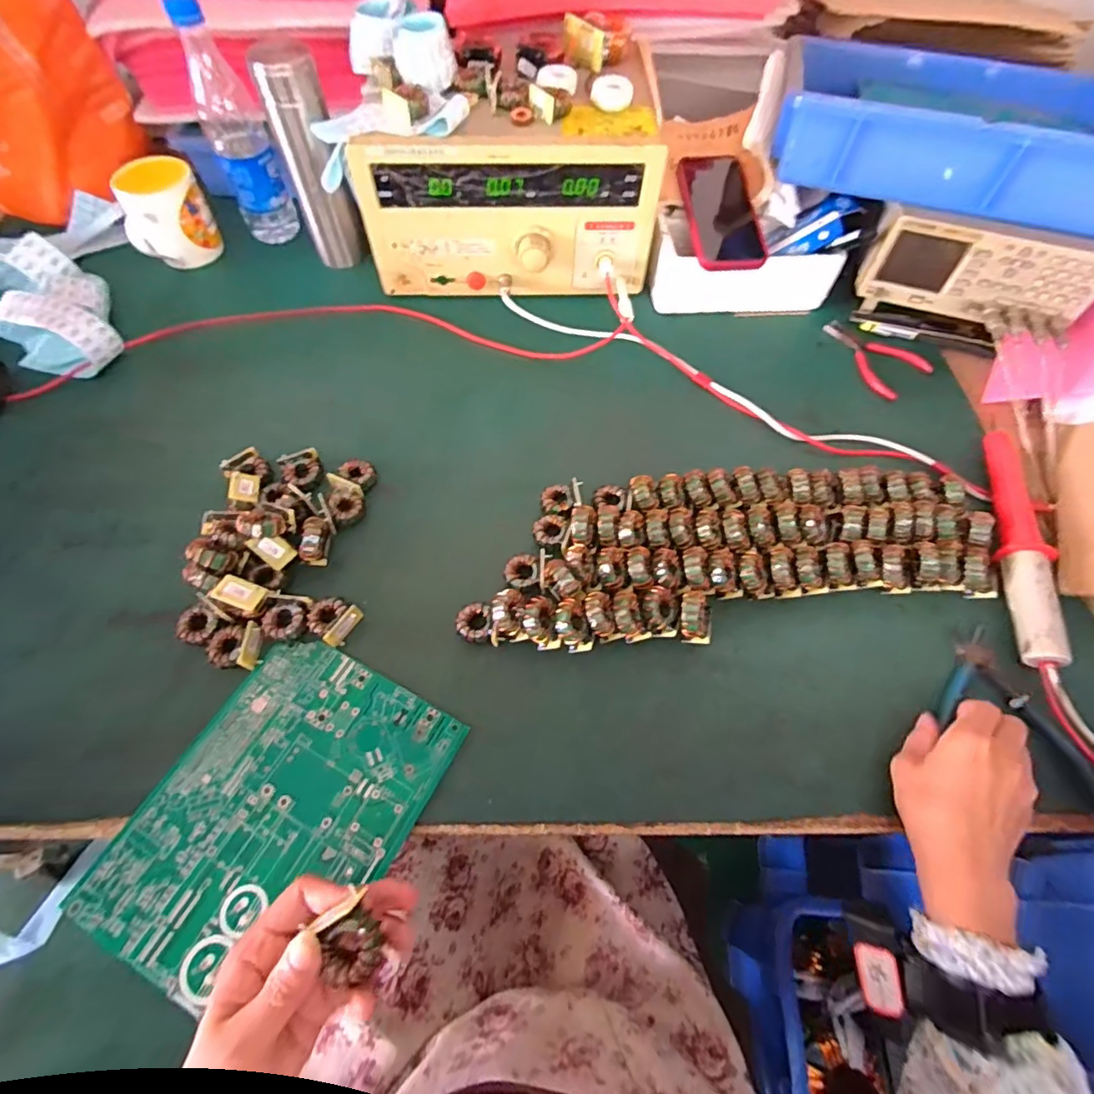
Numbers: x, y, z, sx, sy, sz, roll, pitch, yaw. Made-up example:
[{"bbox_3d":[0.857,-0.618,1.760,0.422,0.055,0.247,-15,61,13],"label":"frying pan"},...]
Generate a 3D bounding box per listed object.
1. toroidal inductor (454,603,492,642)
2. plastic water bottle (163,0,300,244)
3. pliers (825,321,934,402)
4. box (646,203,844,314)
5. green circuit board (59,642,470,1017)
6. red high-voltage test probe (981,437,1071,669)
[{"bbox_3d":[-0.062,0.066,0.451,0.030,0.022,0.034,-11,62,-7],"label":"toroidal inductor"},{"bbox_3d":[-0.363,-0.483,0.621,0.064,0.227,0.064,-20,64,-12],"label":"plastic water bottle"},{"bbox_3d":[0.379,-0.228,0.625,0.080,0.009,0.123,-33,67,-17],"label":"pliers"},{"bbox_3d":[0.237,-0.342,0.649,0.220,0.070,0.091,3,61,0],"label":"box"},{"bbox_3d":[-0.192,0.190,0.384,0.176,0.010,0.223,25,64,12],"label":"green circuit board"},{"bbox_3d":[0.433,-0.007,0.489,0.034,0.034,0.244,15,62,7],"label":"red high-voltage test probe"}]

